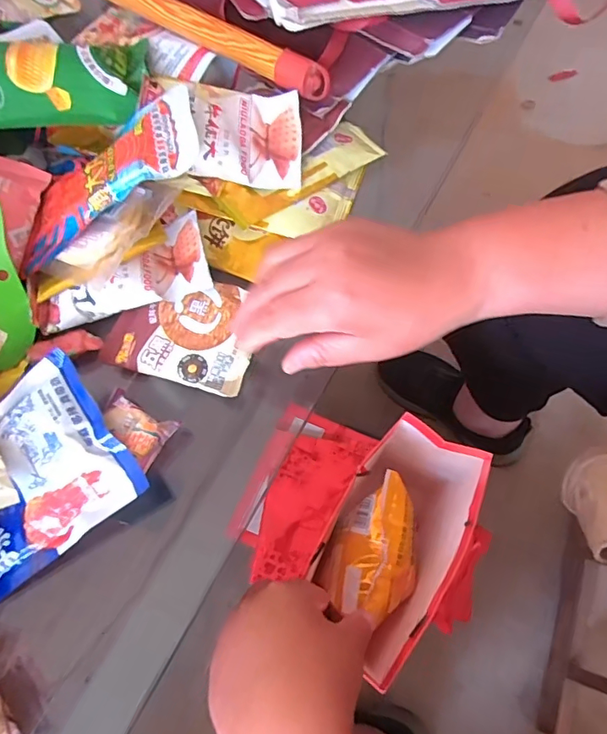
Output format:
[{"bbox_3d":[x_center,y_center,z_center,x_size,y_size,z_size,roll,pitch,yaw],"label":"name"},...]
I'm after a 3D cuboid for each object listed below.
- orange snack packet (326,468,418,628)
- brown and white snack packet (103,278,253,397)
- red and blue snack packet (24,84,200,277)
[{"bbox_3d":[0.067,0.157,0.442,0.073,0.046,0.113,13,69,7],"label":"orange snack packet"},{"bbox_3d":[-0.089,-0.029,0.367,0.104,0.016,0.079,14,69,8],"label":"brown and white snack packet"},{"bbox_3d":[-0.151,-0.141,0.371,0.166,0.020,0.085,-32,69,12],"label":"red and blue snack packet"}]

